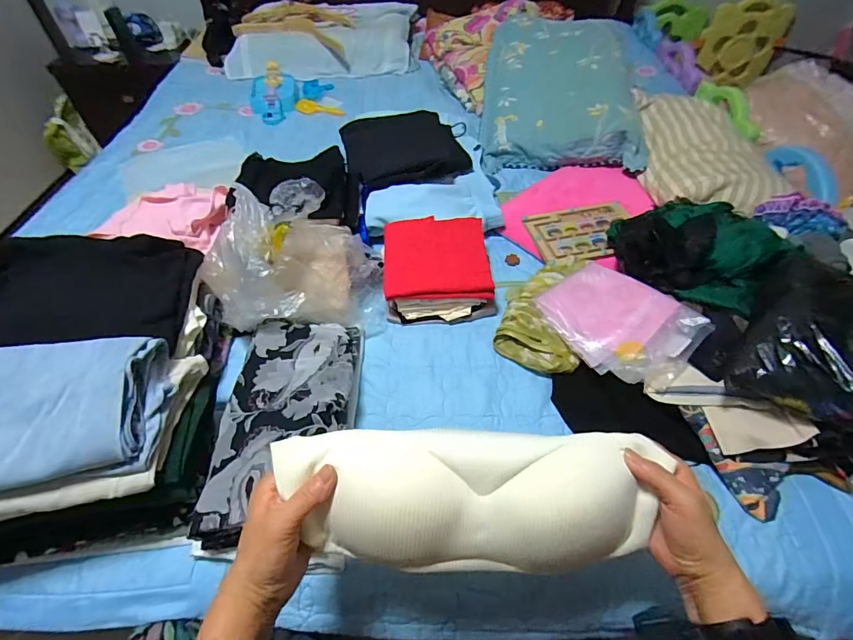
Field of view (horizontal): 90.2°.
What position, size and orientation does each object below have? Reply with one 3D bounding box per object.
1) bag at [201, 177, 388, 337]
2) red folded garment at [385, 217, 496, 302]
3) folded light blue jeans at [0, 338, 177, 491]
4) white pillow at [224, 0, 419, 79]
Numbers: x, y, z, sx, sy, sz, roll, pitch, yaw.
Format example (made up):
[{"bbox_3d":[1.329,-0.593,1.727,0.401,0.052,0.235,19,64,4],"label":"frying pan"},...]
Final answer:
[{"bbox_3d":[-0.214,-0.095,0.699,0.281,0.216,0.197,-13,52,-10],"label":"bag"},{"bbox_3d":[0.019,-0.115,0.784,0.189,0.045,0.167,-2,50,-2],"label":"red folded garment"},{"bbox_3d":[-0.443,0.102,0.456,0.279,0.079,0.163,-13,52,-11],"label":"folded light blue jeans"},{"bbox_3d":[-0.391,-1.056,1.591,0.659,0.141,0.399,2,50,1],"label":"white pillow"}]

